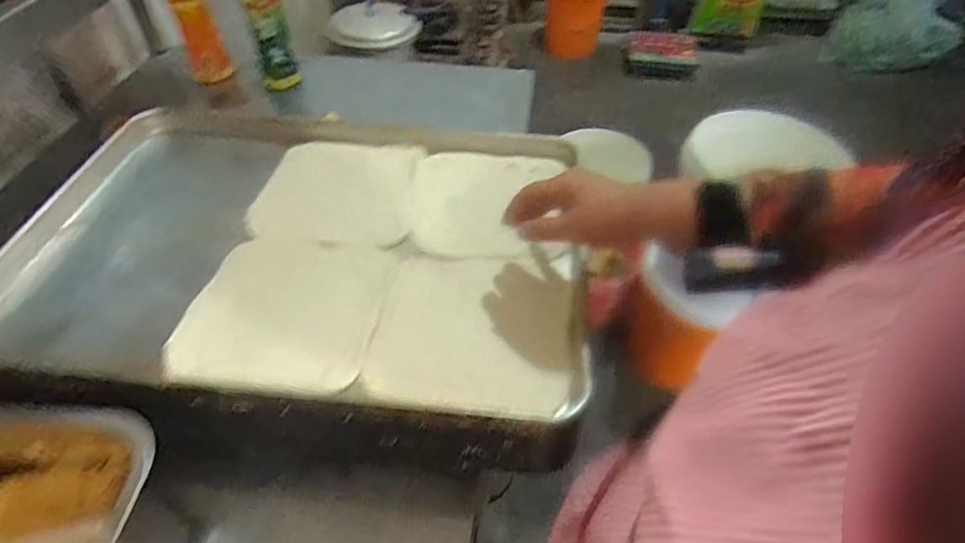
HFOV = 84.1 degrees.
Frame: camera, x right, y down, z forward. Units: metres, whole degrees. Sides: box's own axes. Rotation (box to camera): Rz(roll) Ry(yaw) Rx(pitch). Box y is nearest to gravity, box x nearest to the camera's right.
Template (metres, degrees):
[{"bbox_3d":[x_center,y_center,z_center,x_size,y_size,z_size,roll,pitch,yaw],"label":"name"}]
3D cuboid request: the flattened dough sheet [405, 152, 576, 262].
[{"bbox_3d":[0.004,-0.088,0.648,0.176,0.021,0.194,6,48,1],"label":"flattened dough sheet"}]

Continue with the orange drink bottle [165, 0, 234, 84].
[{"bbox_3d":[-0.510,-0.435,0.956,0.068,0.196,0.069,-28,54,-23],"label":"orange drink bottle"}]

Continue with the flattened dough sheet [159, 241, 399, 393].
[{"bbox_3d":[-0.191,0.032,0.525,0.171,0.033,0.193,7,49,6],"label":"flattened dough sheet"}]

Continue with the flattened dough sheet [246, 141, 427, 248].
[{"bbox_3d":[-0.171,-0.105,0.650,0.180,0.022,0.180,3,48,2],"label":"flattened dough sheet"}]

